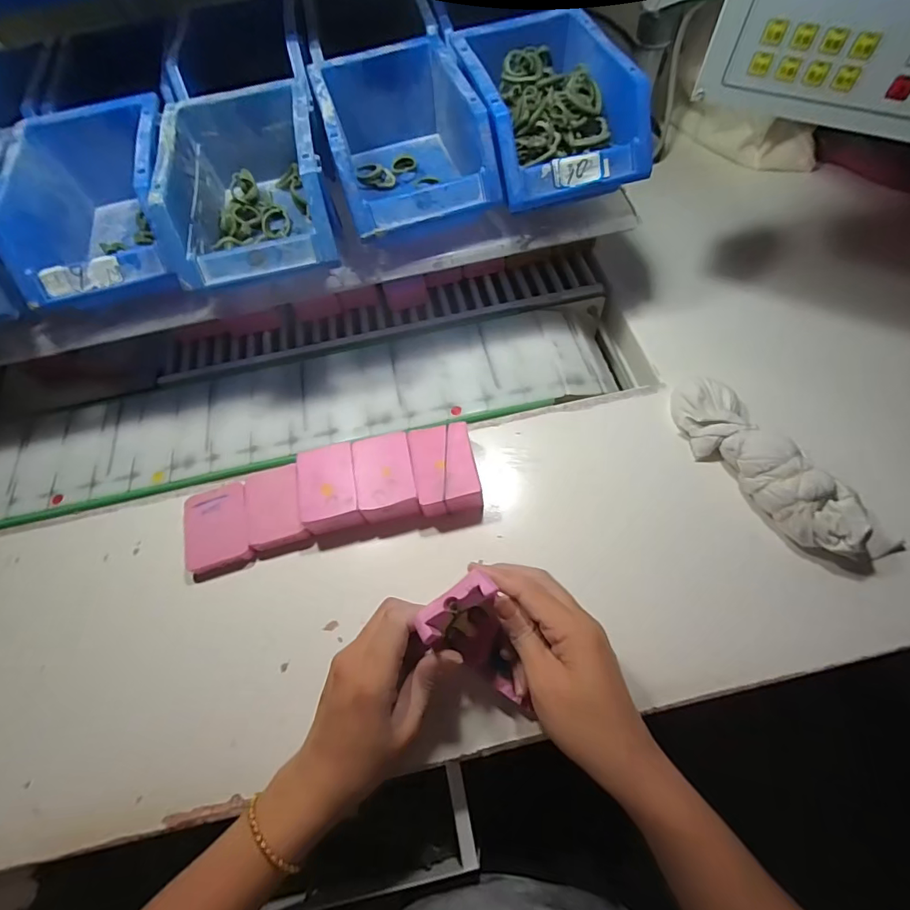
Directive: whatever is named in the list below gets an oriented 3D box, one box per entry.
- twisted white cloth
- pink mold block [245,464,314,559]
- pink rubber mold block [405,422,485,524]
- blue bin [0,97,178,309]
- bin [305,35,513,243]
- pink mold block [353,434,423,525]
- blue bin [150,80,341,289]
[{"bbox_3d":[0.263,0.008,0.375,0.065,0.049,0.193,-29,66,-10],"label":"twisted white cloth"},{"bbox_3d":[-0.158,0.047,0.399,0.050,0.022,0.070,-16,64,-4],"label":"pink mold block"},{"bbox_3d":[-0.007,0.016,0.395,0.052,0.033,0.079,-11,64,-1],"label":"pink rubber mold block"},{"bbox_3d":[-0.304,-0.217,0.395,0.129,0.080,0.199,-18,62,-4],"label":"blue bin"},{"bbox_3d":[-0.044,-0.270,0.398,0.120,0.078,0.175,-18,62,-4],"label":"bin"},{"bbox_3d":[-0.059,0.022,0.394,0.048,0.030,0.072,-11,64,-2],"label":"pink mold block"},{"bbox_3d":[-0.168,-0.220,0.380,0.127,0.070,0.177,-15,62,-2],"label":"blue bin"}]

